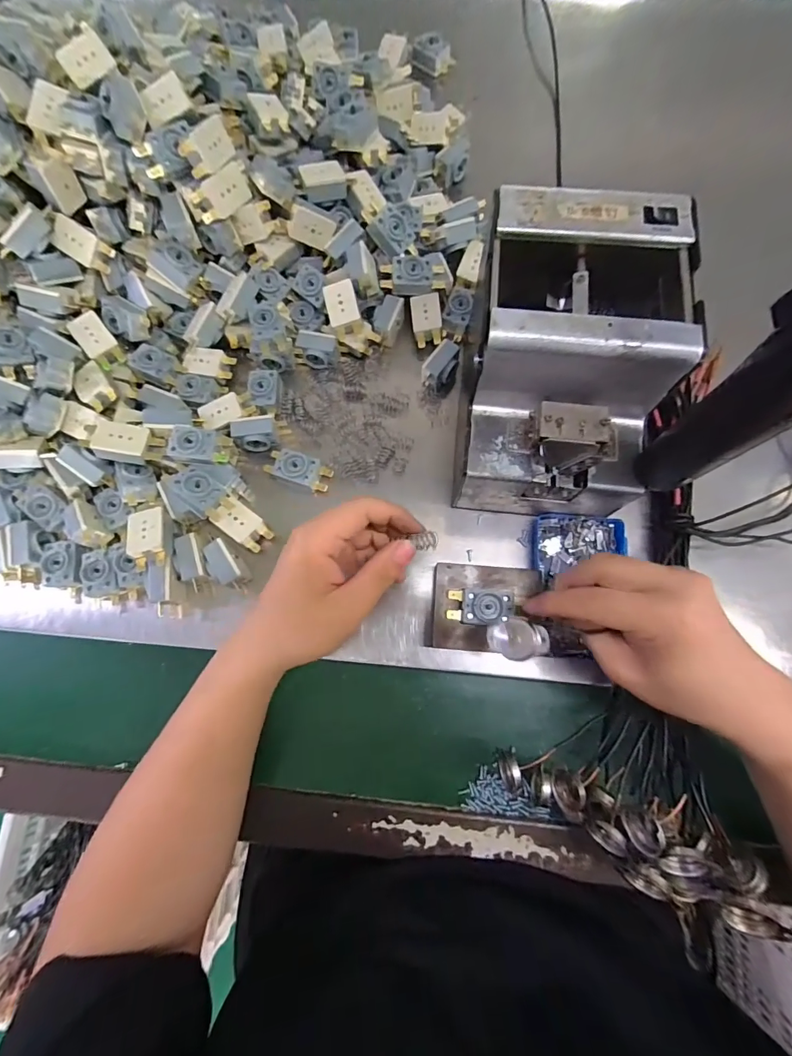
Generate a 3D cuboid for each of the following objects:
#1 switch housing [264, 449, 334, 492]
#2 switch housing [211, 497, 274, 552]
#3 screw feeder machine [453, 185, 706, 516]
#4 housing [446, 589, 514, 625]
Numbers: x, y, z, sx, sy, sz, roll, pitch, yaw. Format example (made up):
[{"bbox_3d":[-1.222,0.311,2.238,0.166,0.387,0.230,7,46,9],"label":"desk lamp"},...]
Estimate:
[{"bbox_3d":[-0.085,-0.052,0.367,0.055,0.014,0.025,18,78,6],"label":"switch housing"},{"bbox_3d":[-0.127,-0.002,0.352,0.046,0.016,0.026,37,80,10],"label":"switch housing"},{"bbox_3d":[0.113,-0.113,0.308,0.129,0.136,0.180,5,76,3],"label":"screw feeder machine"},{"bbox_3d":[0.062,0.058,0.311,0.046,0.016,0.025,3,82,3],"label":"housing"}]

